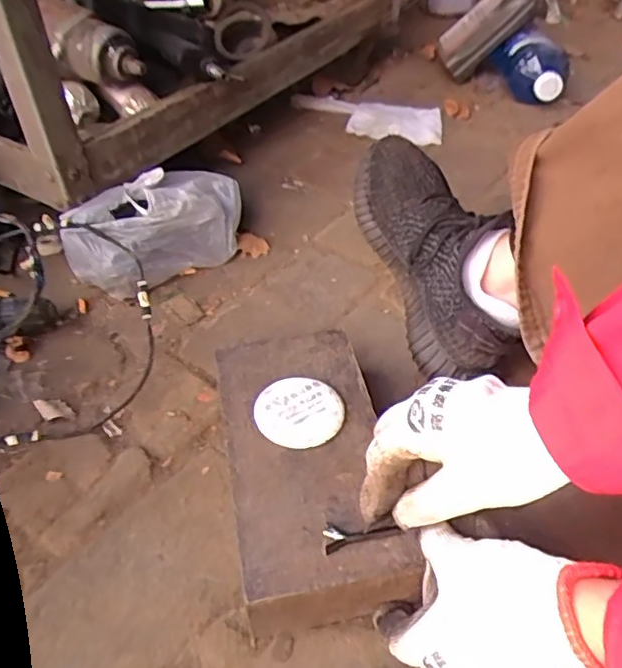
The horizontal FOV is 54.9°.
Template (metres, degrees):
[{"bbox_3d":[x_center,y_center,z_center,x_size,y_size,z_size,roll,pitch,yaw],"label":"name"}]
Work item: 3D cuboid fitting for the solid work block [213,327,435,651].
[{"bbox_3d":[-0.004,0.099,0.461,0.110,0.066,0.219,-8,45,-8],"label":"solid work block"}]

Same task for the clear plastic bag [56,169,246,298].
[{"bbox_3d":[-0.160,-0.113,0.656,0.092,0.103,0.198,30,52,27],"label":"clear plastic bag"}]

